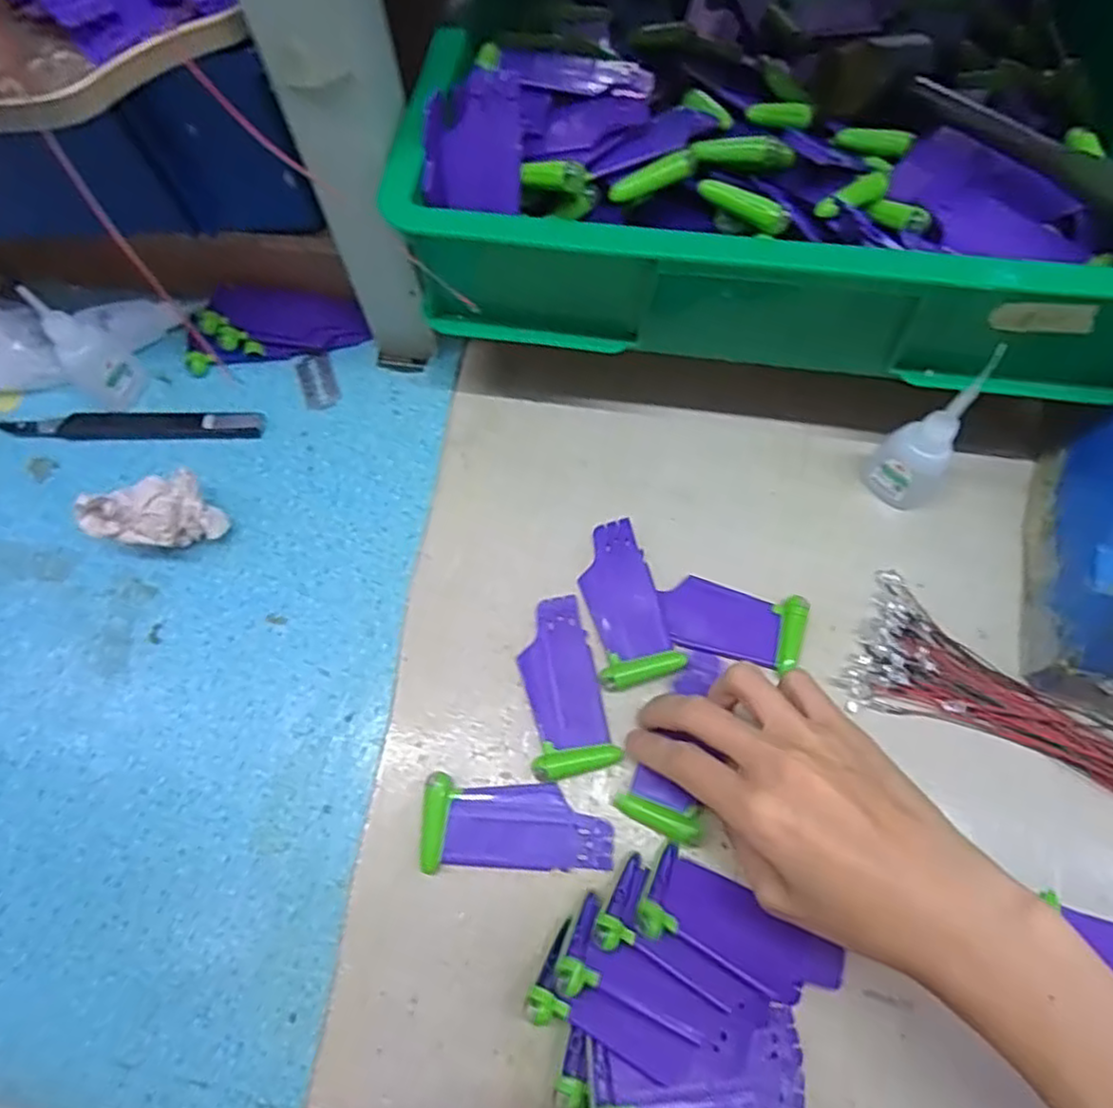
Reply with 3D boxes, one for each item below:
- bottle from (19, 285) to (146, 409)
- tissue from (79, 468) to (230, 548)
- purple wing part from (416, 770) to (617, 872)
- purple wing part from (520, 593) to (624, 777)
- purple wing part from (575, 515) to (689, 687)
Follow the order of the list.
[{"bbox_3d":[-0.277,-0.119,0.404,0.026,0.090,0.033,37,74,15],"label":"bottle"},{"bbox_3d":[-0.220,-0.023,0.378,0.057,0.055,0.036,-26,70,-8],"label":"tissue"},{"bbox_3d":[-0.018,0.129,0.331,0.089,0.007,0.040,-1,68,2],"label":"purple wing part"},{"bbox_3d":[0.002,0.067,0.356,0.041,0.008,0.089,-15,68,-4],"label":"purple wing part"},{"bbox_3d":[0.034,0.025,0.369,0.042,0.007,0.088,-18,69,-5],"label":"purple wing part"}]

